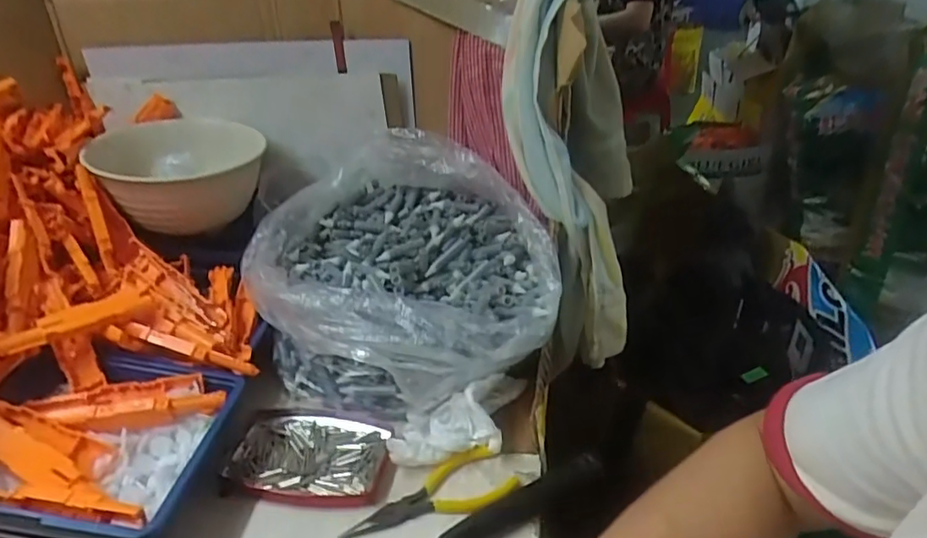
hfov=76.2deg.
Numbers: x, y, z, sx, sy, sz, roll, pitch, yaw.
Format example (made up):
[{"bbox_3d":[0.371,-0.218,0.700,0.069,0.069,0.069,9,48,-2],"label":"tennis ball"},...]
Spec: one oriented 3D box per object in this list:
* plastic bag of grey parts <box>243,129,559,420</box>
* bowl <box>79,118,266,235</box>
[{"bbox_3d":[-0.049,0.002,0.551,0.272,0.154,0.244,6,32,11],"label":"plastic bag of grey parts"},{"bbox_3d":[-0.297,-0.105,0.633,0.153,0.078,0.145,-1,31,0],"label":"bowl"}]

